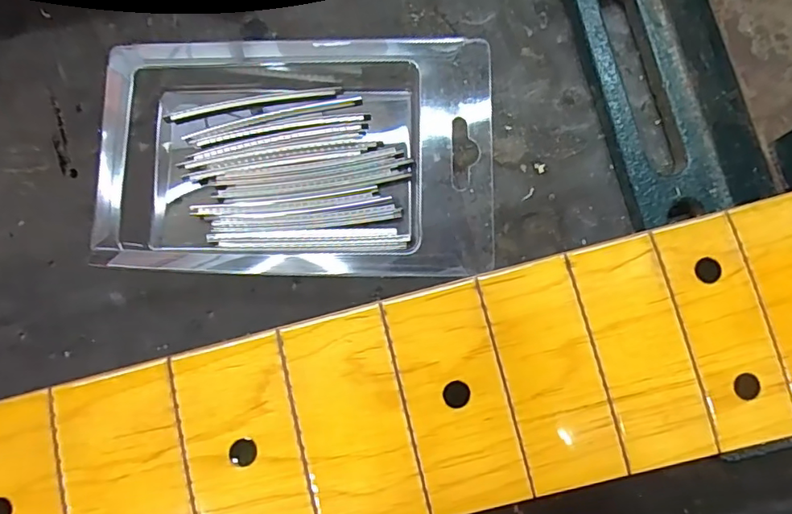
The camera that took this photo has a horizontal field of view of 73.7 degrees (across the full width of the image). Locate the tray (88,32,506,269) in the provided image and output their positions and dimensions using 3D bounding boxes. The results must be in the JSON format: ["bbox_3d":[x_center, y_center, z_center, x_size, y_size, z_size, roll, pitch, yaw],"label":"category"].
[{"bbox_3d":[-0.035,-0.040,0.190,0.136,0.023,0.091,1,80,3],"label":"tray"}]

